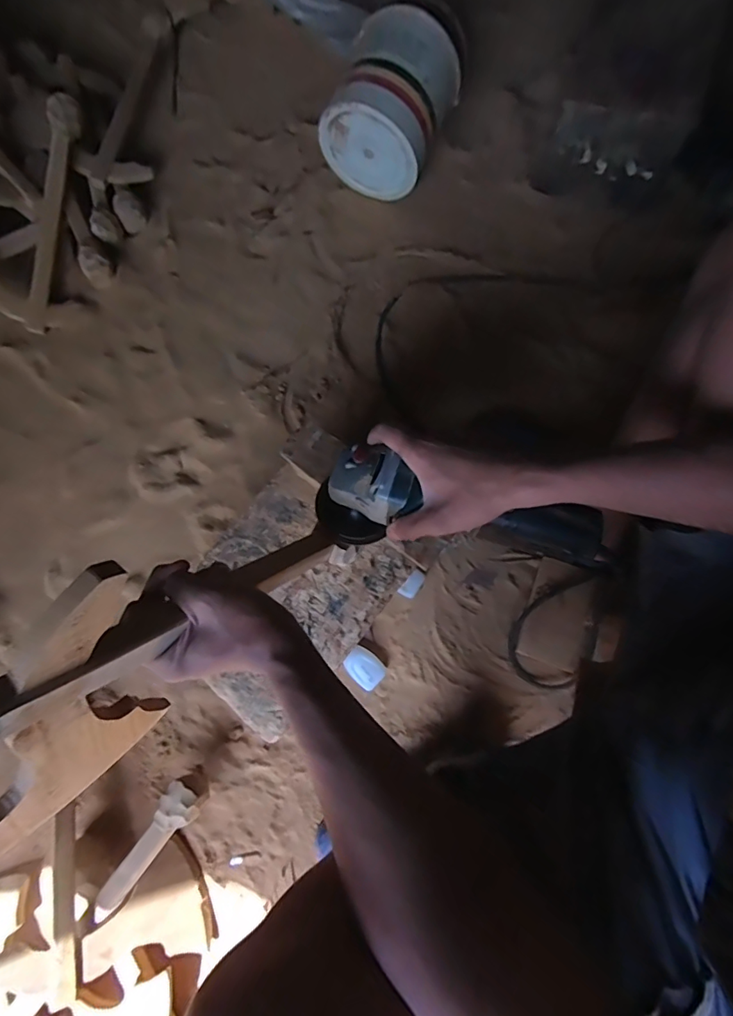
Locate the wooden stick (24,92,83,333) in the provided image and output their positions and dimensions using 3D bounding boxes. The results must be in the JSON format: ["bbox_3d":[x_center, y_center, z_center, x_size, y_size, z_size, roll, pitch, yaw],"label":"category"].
[{"bbox_3d":[-0.540,-0.492,0.822,0.043,0.046,0.376,17,101,5],"label":"wooden stick"}]

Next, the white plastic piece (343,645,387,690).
[{"bbox_3d":[-0.002,0.233,0.703,0.057,0.023,0.045,41,81,9],"label":"white plastic piece"}]

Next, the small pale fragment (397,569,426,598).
[{"bbox_3d":[0.069,0.116,0.723,0.024,0.024,0.043,38,81,8],"label":"small pale fragment"}]

